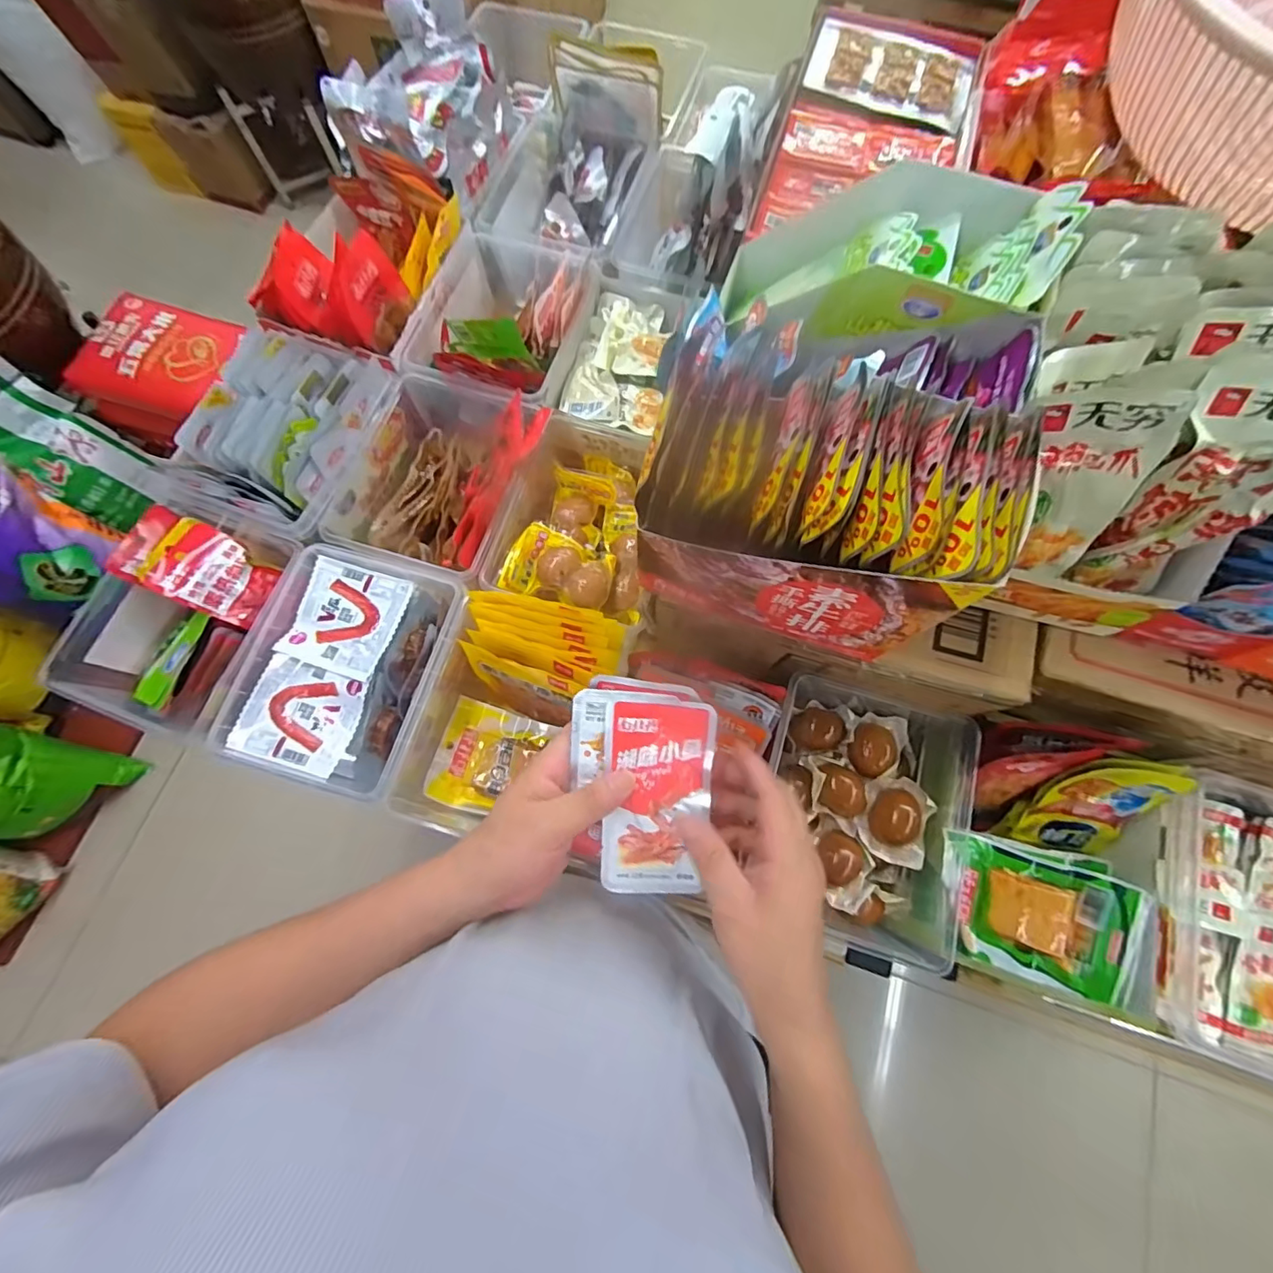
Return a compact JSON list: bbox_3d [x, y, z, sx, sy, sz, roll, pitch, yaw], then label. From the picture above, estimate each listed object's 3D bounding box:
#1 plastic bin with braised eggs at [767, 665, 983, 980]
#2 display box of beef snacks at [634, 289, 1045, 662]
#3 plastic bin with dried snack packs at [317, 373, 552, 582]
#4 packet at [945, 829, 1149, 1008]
[{"bbox_3d":[0.190,0.151,0.461,0.142,0.081,0.210,14,74,5],"label":"plastic bin with braised eggs"},{"bbox_3d":[0.111,-0.107,0.339,0.184,0.134,0.174,18,74,6],"label":"display box of beef snacks"},{"bbox_3d":[-0.190,-0.163,0.548,0.175,0.114,0.222,22,75,7],"label":"plastic bin with dried snack packs"},{"bbox_3d":[0.312,0.216,0.410,0.151,0.035,0.088,17,74,5],"label":"packet"}]

